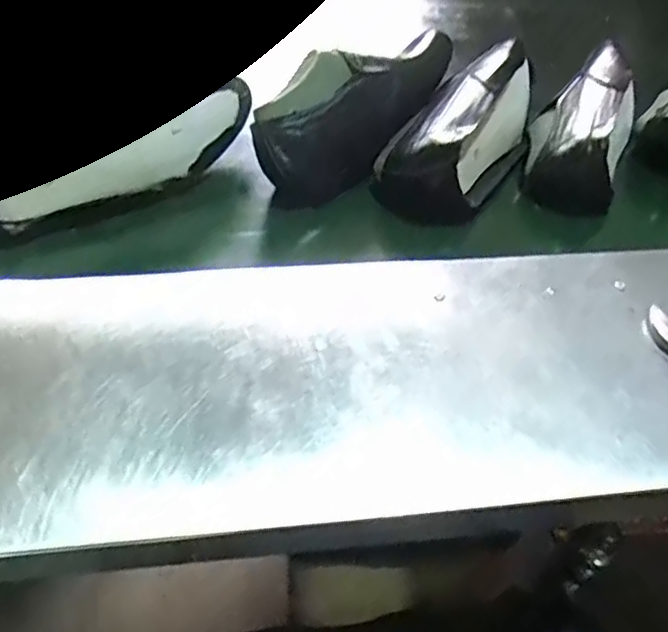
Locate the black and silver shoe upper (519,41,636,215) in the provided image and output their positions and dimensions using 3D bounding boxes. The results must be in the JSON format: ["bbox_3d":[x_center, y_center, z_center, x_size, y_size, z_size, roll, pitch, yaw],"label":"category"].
[{"bbox_3d":[0.272,-0.206,0.710,0.103,0.080,0.217,24,51,13],"label":"black and silver shoe upper"}]

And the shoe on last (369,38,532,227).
[{"bbox_3d":[0.146,-0.199,0.689,0.101,0.087,0.256,28,52,17],"label":"shoe on last"}]

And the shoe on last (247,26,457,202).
[{"bbox_3d":[0.031,-0.214,0.679,0.093,0.098,0.254,32,53,19],"label":"shoe on last"}]

